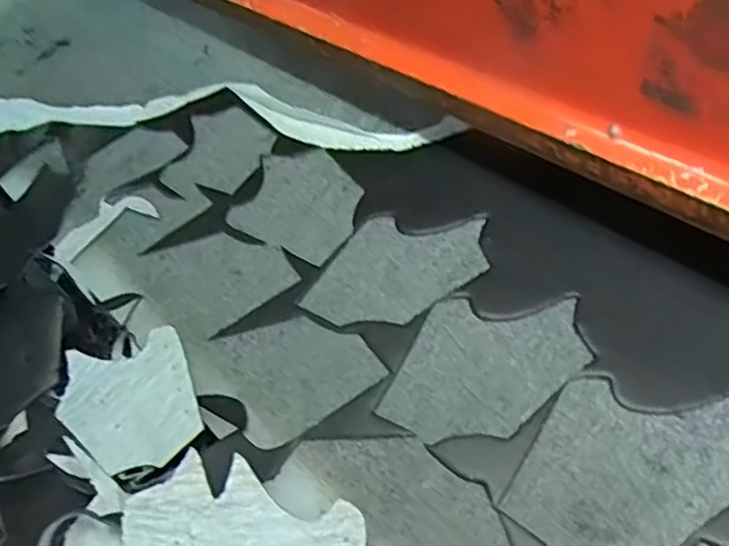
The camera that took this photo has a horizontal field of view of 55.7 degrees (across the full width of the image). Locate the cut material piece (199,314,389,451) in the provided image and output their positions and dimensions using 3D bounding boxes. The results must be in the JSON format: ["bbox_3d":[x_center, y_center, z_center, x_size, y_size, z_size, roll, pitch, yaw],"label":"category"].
[{"bbox_3d":[-0.052,0.065,0.470,0.100,0.006,0.100,-32,50,-17],"label":"cut material piece"}]

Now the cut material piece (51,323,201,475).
[{"bbox_3d":[-0.168,0.091,0.482,0.110,0.019,0.098,-22,59,15],"label":"cut material piece"}]

